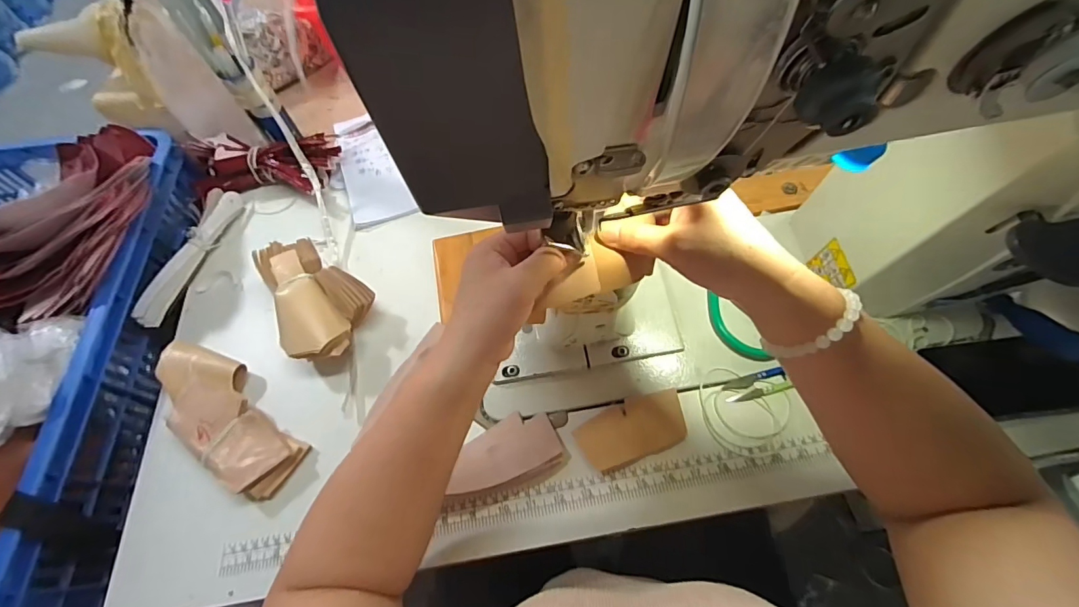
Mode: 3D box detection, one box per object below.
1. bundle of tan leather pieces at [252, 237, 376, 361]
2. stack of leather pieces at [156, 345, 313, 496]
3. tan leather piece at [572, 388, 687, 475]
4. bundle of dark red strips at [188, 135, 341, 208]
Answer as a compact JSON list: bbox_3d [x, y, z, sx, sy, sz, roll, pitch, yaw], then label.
[{"bbox_3d":[-0.254,-0.002,0.514,0.142,0.061,0.101,35,69,20],"label":"bundle of tan leather pieces"},{"bbox_3d":[-0.323,0.113,0.478,0.197,0.037,0.074,34,69,20],"label":"stack of leather pieces"},{"bbox_3d":[0.091,0.122,0.450,0.105,0.011,0.052,-20,62,-7],"label":"tan leather piece"},{"bbox_3d":[-0.379,-0.190,0.636,0.216,0.057,0.081,-6,61,0],"label":"bundle of dark red strips"}]

